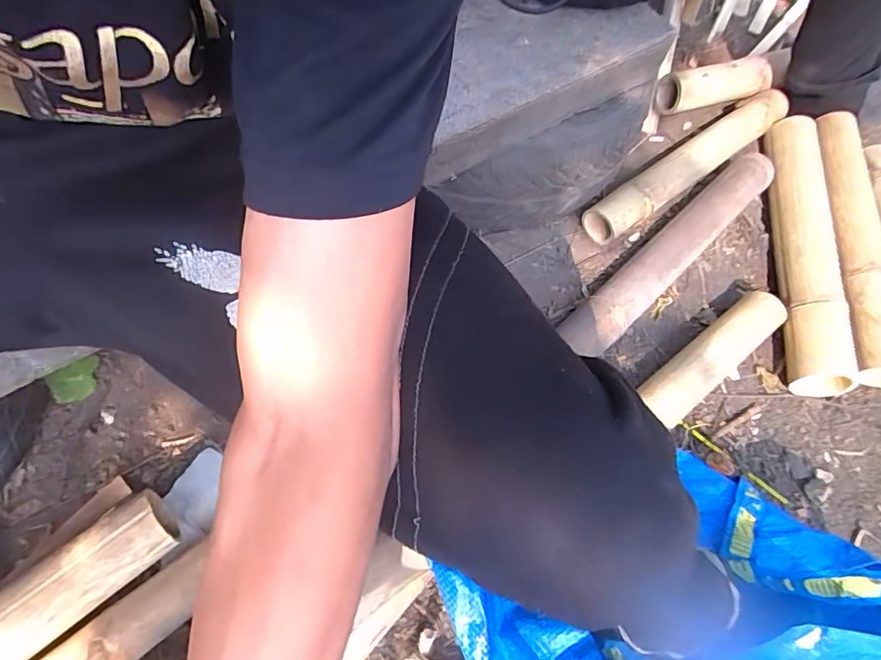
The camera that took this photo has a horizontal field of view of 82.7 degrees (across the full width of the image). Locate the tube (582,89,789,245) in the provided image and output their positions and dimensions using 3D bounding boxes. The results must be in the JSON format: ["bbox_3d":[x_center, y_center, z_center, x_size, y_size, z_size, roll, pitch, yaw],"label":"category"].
[{"bbox_3d":[0.443,-0.297,0.896,0.472,0.065,0.074,-35,70,-15],"label":"tube"}]

